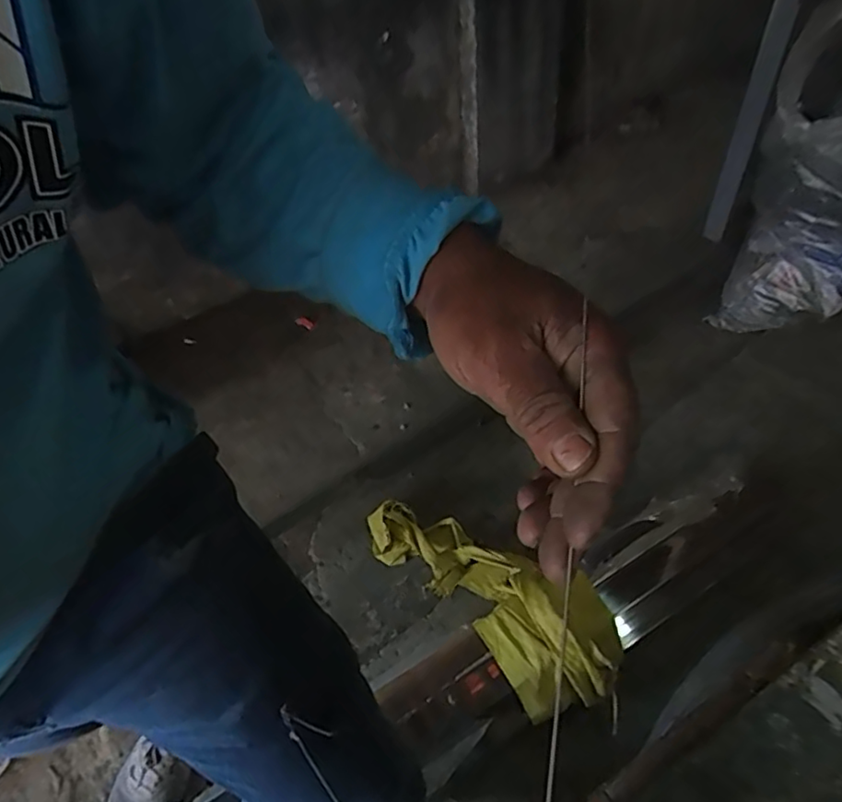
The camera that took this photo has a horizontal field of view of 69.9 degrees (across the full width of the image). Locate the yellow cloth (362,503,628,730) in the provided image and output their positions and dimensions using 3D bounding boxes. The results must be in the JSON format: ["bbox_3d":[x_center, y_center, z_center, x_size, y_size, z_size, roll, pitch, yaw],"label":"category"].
[{"bbox_3d":[0.084,0.305,1.013,0.187,0.172,0.515,-36,24,-23],"label":"yellow cloth"}]

